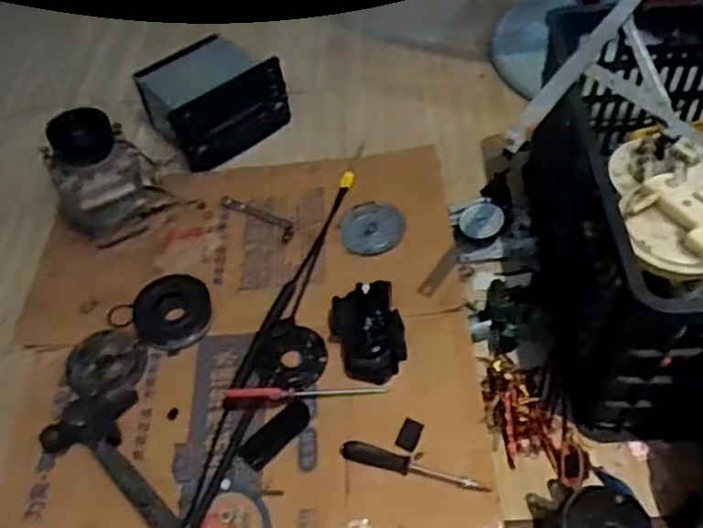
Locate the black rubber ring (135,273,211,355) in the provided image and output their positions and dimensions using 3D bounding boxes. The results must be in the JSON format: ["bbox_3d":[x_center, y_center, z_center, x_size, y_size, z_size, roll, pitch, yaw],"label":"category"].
[{"bbox_3d":[-0.249,0.067,0.950,0.101,0.025,0.113,-4,51,2],"label":"black rubber ring"}]

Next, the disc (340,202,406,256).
[{"bbox_3d":[0.031,-0.055,1.034,0.095,0.008,0.100,-2,51,3],"label":"disc"}]

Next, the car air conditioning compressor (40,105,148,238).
[{"bbox_3d":[-0.391,-0.137,1.051,0.152,0.188,0.115,-24,53,-15],"label":"car air conditioning compressor"}]

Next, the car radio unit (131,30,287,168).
[{"bbox_3d":[-0.248,-0.298,1.220,0.208,0.115,0.197,-35,56,-21],"label":"car radio unit"}]

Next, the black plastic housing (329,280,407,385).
[{"bbox_3d":[0.022,0.091,0.886,0.093,0.063,0.129,-9,51,-2],"label":"black plastic housing"}]

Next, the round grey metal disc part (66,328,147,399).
[{"bbox_3d":[-0.325,0.132,0.908,0.110,0.023,0.096,33,61,27],"label":"round grey metal disc part"}]

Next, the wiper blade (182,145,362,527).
[{"bbox_3d":[-0.101,0.061,0.955,0.053,0.029,0.615,11,53,13],"label":"wiper blade"}]

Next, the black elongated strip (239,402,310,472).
[{"bbox_3d":[-0.094,0.211,0.850,0.040,0.006,0.101,34,61,27],"label":"black elongated strip"}]

